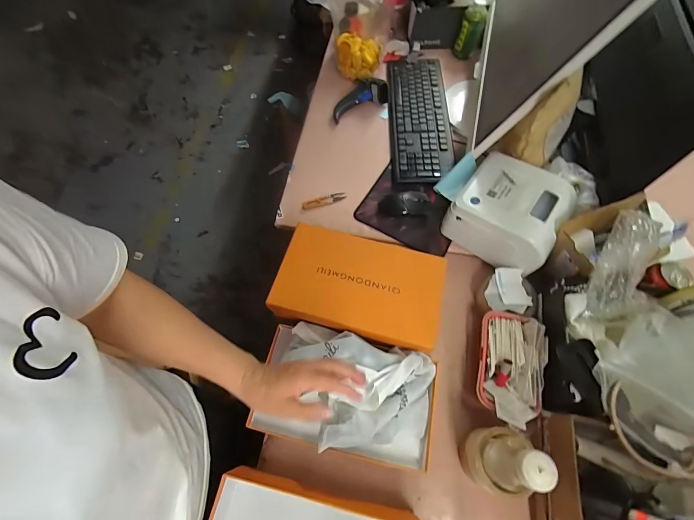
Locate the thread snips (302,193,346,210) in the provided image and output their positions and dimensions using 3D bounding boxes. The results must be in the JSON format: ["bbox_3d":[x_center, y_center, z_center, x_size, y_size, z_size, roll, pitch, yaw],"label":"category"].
[{"bbox_3d":[-0.053,-0.135,0.750,0.099,0.012,0.022,-15,65,-7],"label":"thread snips"}]

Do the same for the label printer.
[{"bbox_3d":[0.319,-0.097,0.647,0.186,0.118,0.161,33,68,15],"label":"label printer"}]

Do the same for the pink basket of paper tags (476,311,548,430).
[{"bbox_3d":[0.274,0.176,0.547,0.099,0.053,0.179,12,65,5],"label":"pink basket of paper tags"}]

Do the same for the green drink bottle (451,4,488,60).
[{"bbox_3d":[0.351,-0.645,0.927,0.071,0.117,0.069,15,65,7],"label":"green drink bottle"}]

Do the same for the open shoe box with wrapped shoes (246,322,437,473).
[{"bbox_3d":[-0.001,0.212,0.535,0.293,0.098,0.167,14,65,6],"label":"open shoe box with wrapped shoes"}]

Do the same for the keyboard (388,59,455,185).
[{"bbox_3d":[0.184,-0.376,0.840,0.147,0.021,0.427,0,64,0],"label":"keyboard"}]

